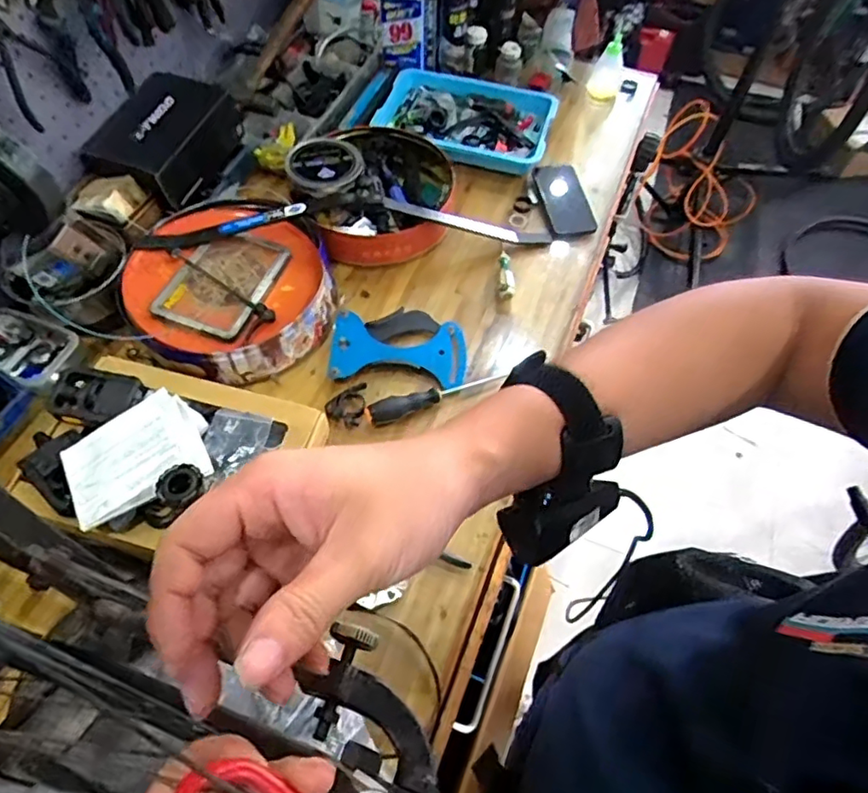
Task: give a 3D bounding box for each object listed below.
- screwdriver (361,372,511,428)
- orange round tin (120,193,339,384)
[{"bbox_3d":[0.007,-0.004,0.819,0.206,0.028,0.028,-20,60,-13],"label":"screwdriver"},{"bbox_3d":[-0.289,-0.166,0.863,0.273,0.090,0.282,1,58,-1],"label":"orange round tin"}]

